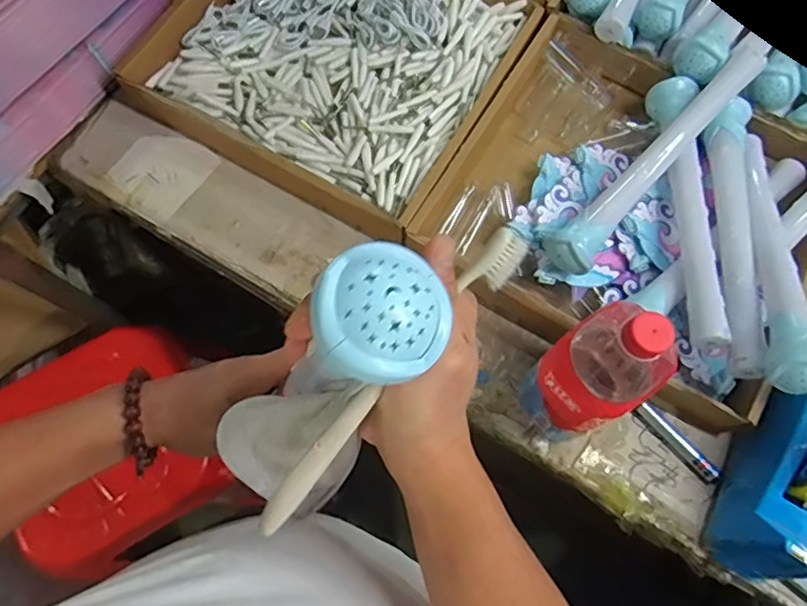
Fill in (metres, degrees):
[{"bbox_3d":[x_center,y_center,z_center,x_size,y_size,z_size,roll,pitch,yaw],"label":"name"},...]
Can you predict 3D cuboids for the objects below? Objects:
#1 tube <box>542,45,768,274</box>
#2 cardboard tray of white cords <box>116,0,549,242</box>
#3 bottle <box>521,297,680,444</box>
[{"bbox_3d":[0.258,-0.148,0.601,0.050,0.054,0.311,42,76,12],"label":"tube"},{"bbox_3d":[-0.078,-0.299,0.695,0.388,0.047,0.356,29,74,8],"label":"cardboard tray of white cords"},{"bbox_3d":[0.168,0.062,0.489,0.094,0.216,0.087,0,72,-1],"label":"bottle"}]

